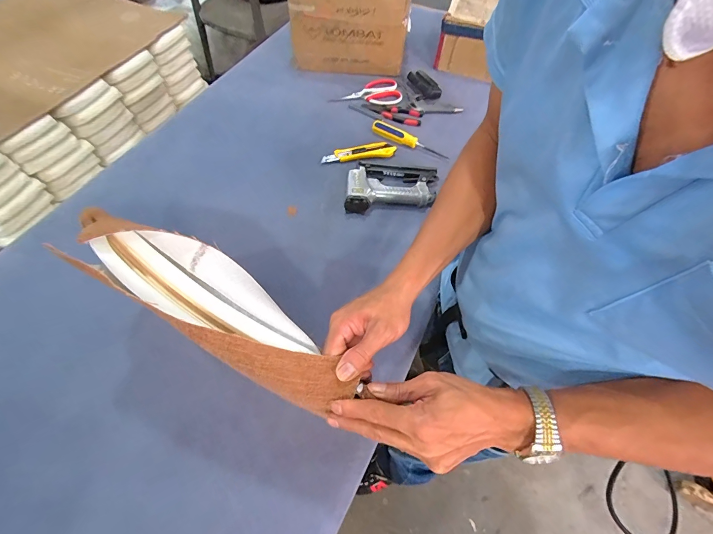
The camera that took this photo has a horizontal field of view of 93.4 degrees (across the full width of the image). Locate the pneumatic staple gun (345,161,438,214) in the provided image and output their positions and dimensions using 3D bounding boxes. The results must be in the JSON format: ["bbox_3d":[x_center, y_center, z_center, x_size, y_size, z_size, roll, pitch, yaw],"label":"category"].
[{"bbox_3d":[0.074,-0.175,0.707,0.198,0.040,0.126,-5,59,-4],"label":"pneumatic staple gun"}]

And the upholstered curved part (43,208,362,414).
[{"bbox_3d":[-0.157,0.030,0.351,0.350,0.046,0.086,33,58,7],"label":"upholstered curved part"}]

